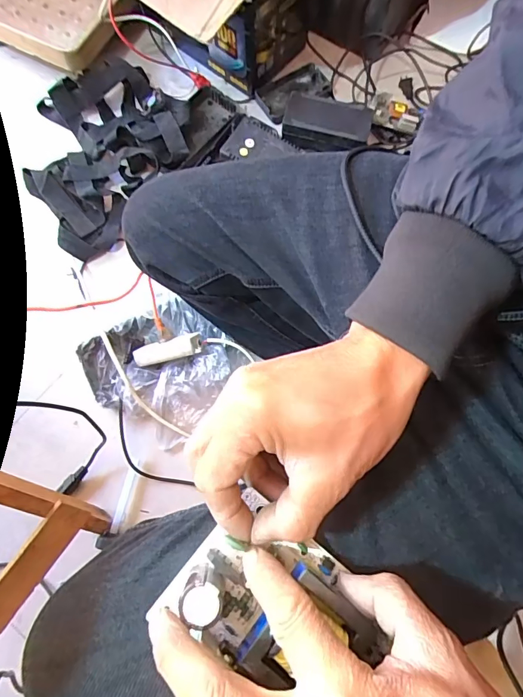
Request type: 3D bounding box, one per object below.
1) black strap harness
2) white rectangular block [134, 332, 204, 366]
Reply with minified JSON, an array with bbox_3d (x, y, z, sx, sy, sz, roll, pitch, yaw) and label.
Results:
[{"bbox_3d":[-0.334,-0.403,0.861,0.324,0.065,0.390,37,77,9],"label":"black strap harness"},{"bbox_3d":[-0.160,0.003,0.732,0.124,0.025,0.039,-13,74,20],"label":"white rectangular block"}]

